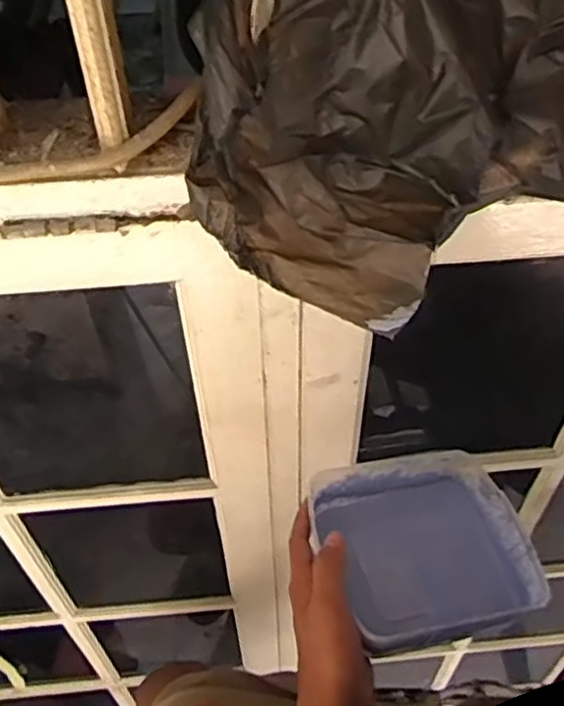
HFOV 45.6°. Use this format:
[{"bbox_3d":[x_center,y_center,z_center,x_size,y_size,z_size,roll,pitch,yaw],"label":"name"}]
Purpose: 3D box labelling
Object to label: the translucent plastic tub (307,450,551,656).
[{"bbox_3d":[0.119,0.174,0.581,0.162,0.089,0.157,-14,50,-11],"label":"translucent plastic tub"}]

